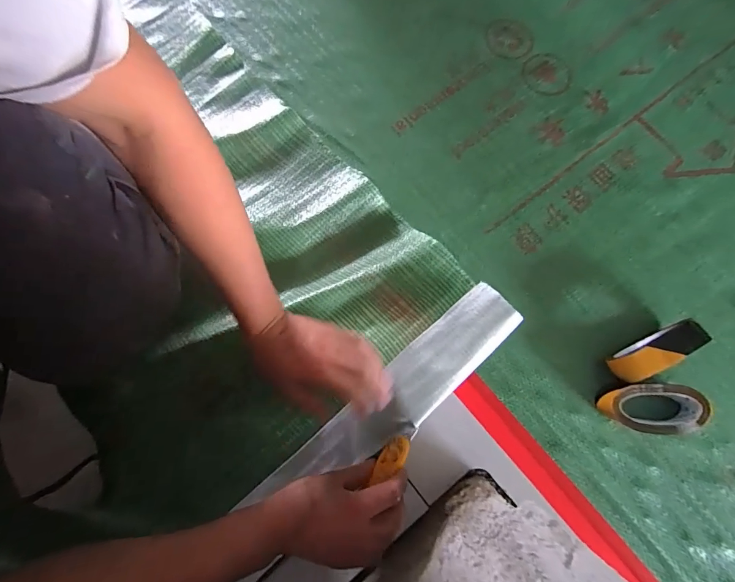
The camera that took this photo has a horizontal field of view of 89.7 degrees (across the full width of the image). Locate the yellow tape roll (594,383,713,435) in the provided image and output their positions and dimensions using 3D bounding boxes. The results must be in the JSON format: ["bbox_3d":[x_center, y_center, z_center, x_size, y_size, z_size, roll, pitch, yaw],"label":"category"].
[{"bbox_3d":[0.396,0.163,0.509,0.137,0.046,0.064,0,79,0],"label":"yellow tape roll"}]

